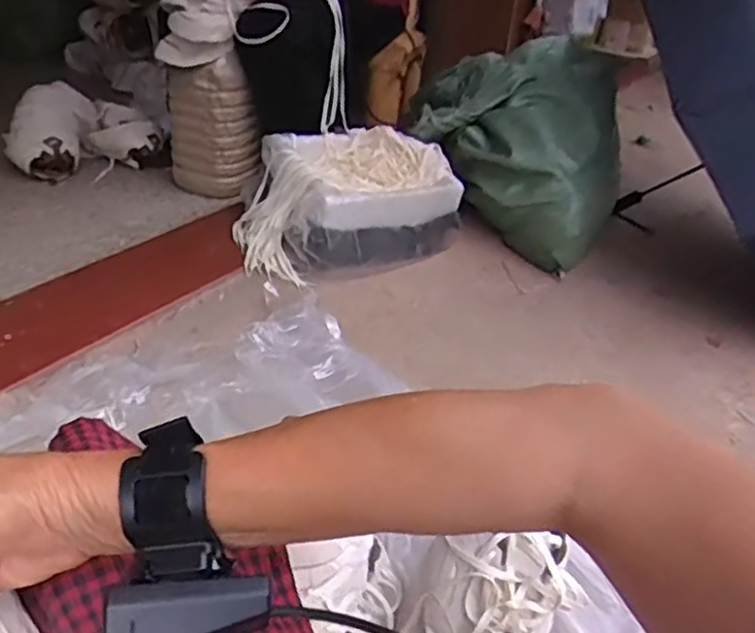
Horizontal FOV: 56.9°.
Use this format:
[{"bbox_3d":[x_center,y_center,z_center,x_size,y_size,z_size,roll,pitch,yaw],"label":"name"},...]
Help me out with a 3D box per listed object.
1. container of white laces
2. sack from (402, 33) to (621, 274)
[{"bbox_3d":[-0.064,-0.230,1.420,0.432,0.205,0.263,-16,39,-31],"label":"container of white laces"},{"bbox_3d":[0.307,-0.399,1.600,0.443,0.357,0.489,2,33,-7],"label":"sack"}]

